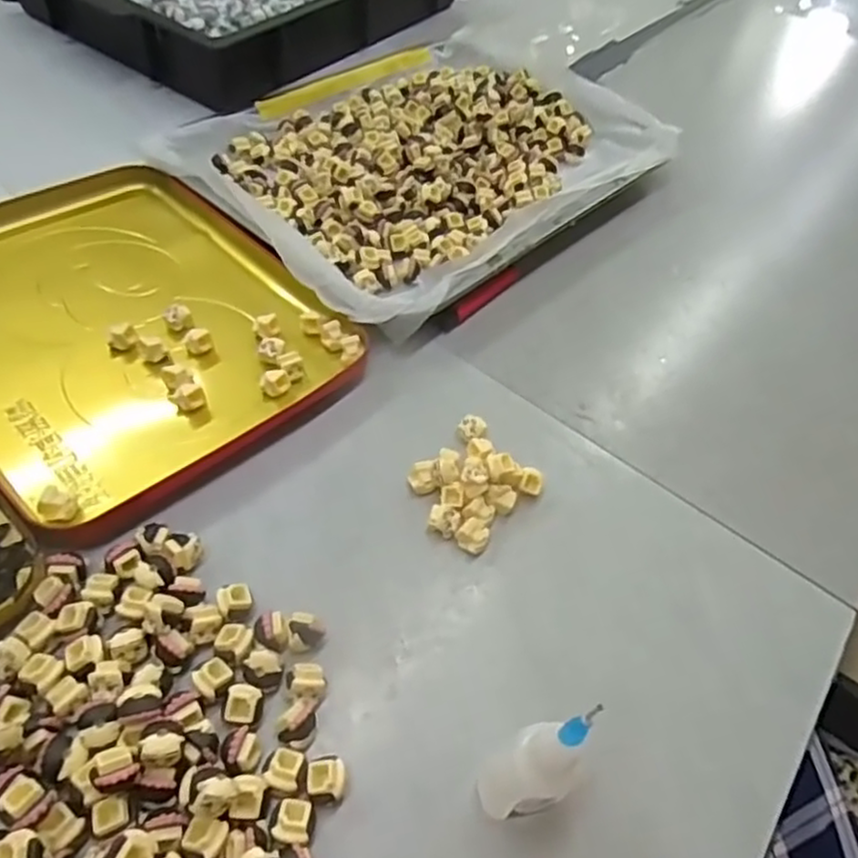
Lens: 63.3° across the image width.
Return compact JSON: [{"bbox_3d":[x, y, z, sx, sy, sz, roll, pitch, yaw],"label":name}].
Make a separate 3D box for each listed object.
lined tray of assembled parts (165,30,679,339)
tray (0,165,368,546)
[{"bbox_3d":[0.004,-0.221,0.537,0.265,0.028,0.356,40,56,21],"label":"lined tray of assembled parts"},{"bbox_3d":[-0.193,-0.073,0.412,0.264,0.026,0.199,40,56,21],"label":"tray"}]

